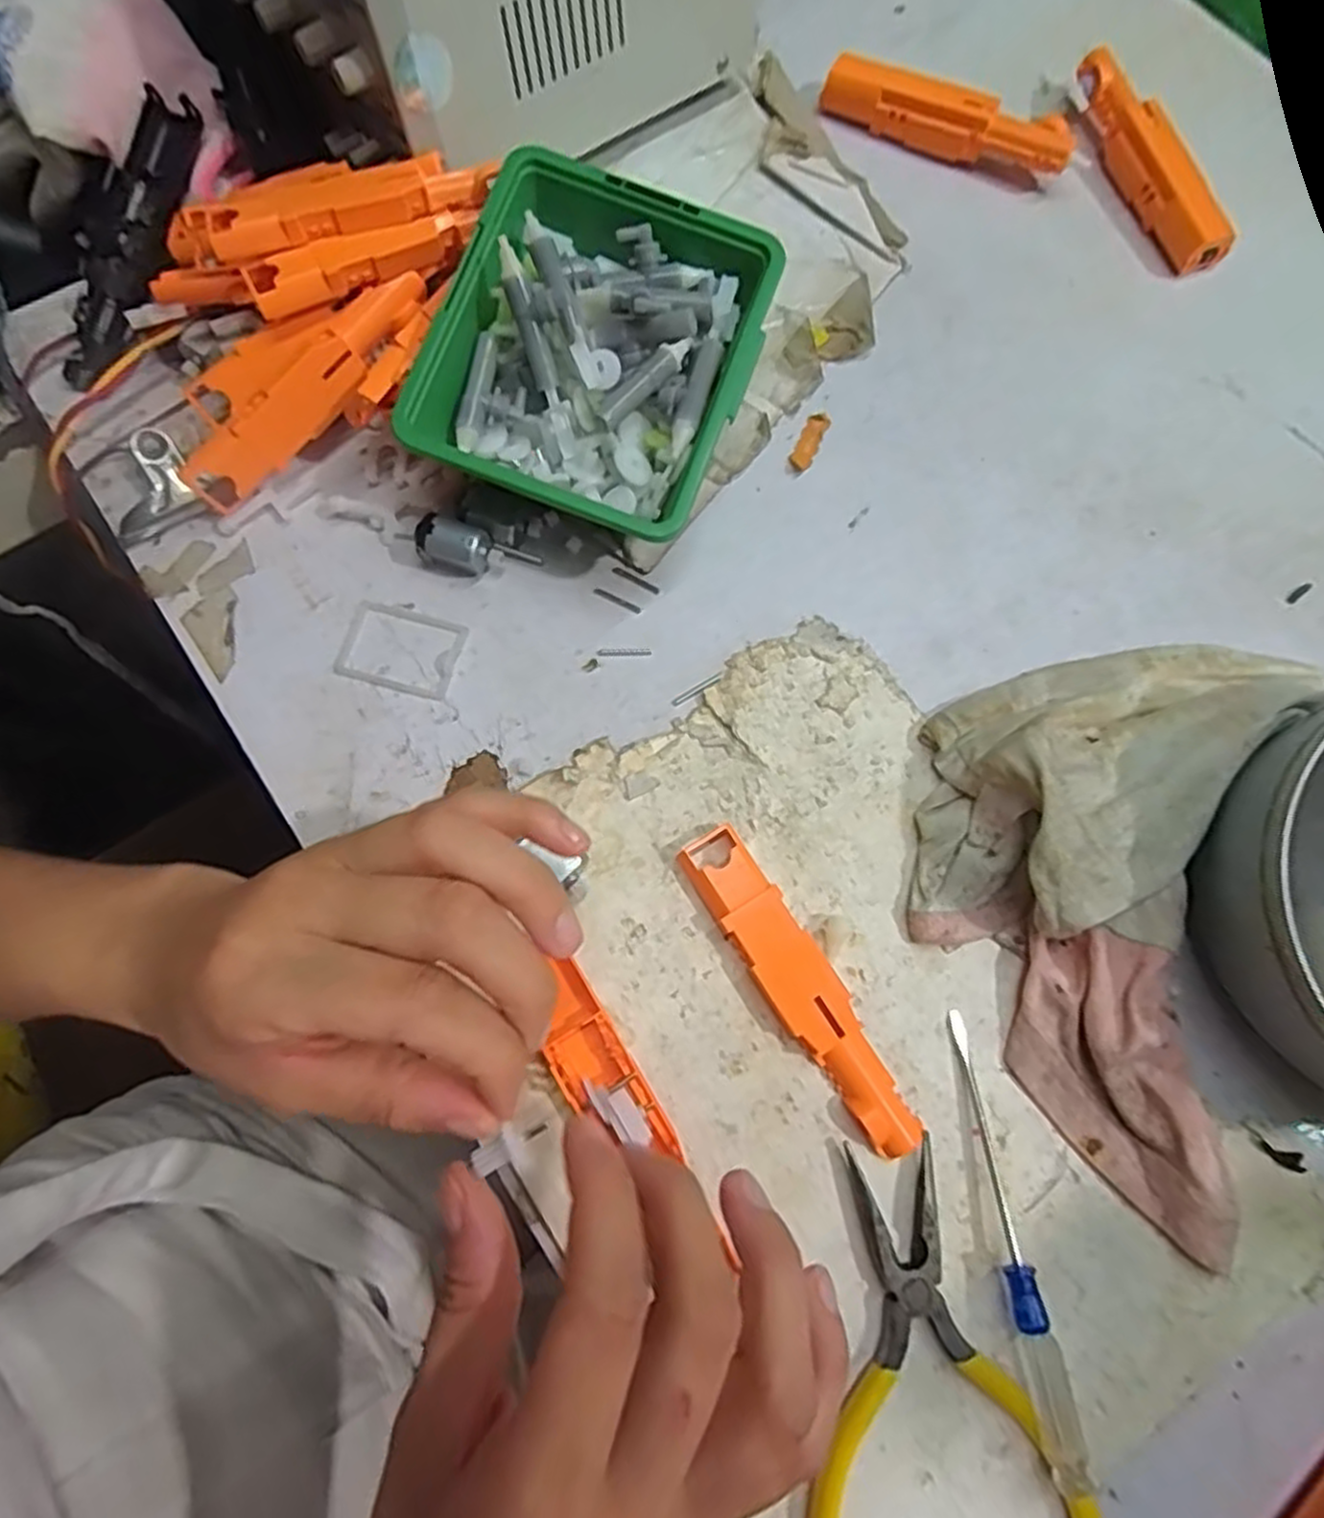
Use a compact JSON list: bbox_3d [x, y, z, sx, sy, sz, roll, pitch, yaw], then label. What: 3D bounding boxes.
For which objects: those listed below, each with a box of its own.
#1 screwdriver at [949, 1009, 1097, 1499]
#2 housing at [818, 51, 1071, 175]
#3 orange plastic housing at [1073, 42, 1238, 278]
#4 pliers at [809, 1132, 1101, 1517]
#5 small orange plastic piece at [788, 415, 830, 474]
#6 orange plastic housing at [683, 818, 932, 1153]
[{"bbox_3d":[0.108,0.147,0.236,0.013,0.019,0.126,-9,75,-3],"label":"screwdriver"},{"bbox_3d":[0.134,-0.304,0.364,0.118,0.022,0.017,22,75,5],"label":"housing"},{"bbox_3d":[0.225,-0.278,0.356,0.021,0.023,0.115,-19,75,-6],"label":"orange plastic housing"},{"bbox_3d":[0.082,0.182,0.231,0.084,0.008,0.117,-3,74,-1],"label":"pliers"},{"bbox_3d":[0.063,-0.136,0.324,0.009,0.004,0.030,25,76,6],"label":"small orange plastic piece"},{"bbox_3d":[0.047,0.077,0.259,0.023,0.012,0.118,-32,77,-9],"label":"orange plastic housing"}]

